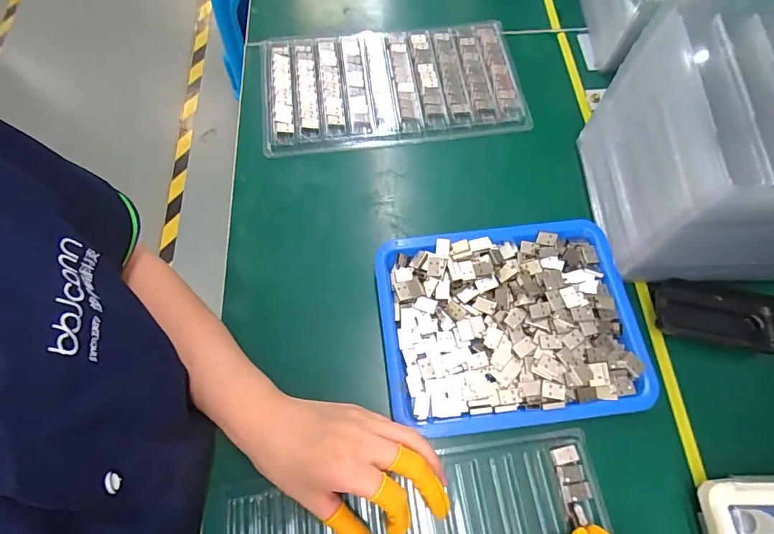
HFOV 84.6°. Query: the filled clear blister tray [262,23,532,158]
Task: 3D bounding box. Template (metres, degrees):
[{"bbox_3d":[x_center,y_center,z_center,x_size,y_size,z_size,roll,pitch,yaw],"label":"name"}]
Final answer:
[{"bbox_3d":[0.004,-0.212,0.492,0.291,0.018,0.164,-6,67,-2],"label":"filled clear blister tray"}]

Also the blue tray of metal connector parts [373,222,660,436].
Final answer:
[{"bbox_3d":[0.105,0.048,0.375,0.219,0.031,0.168,-7,67,-2],"label":"blue tray of metal connector parts"}]

